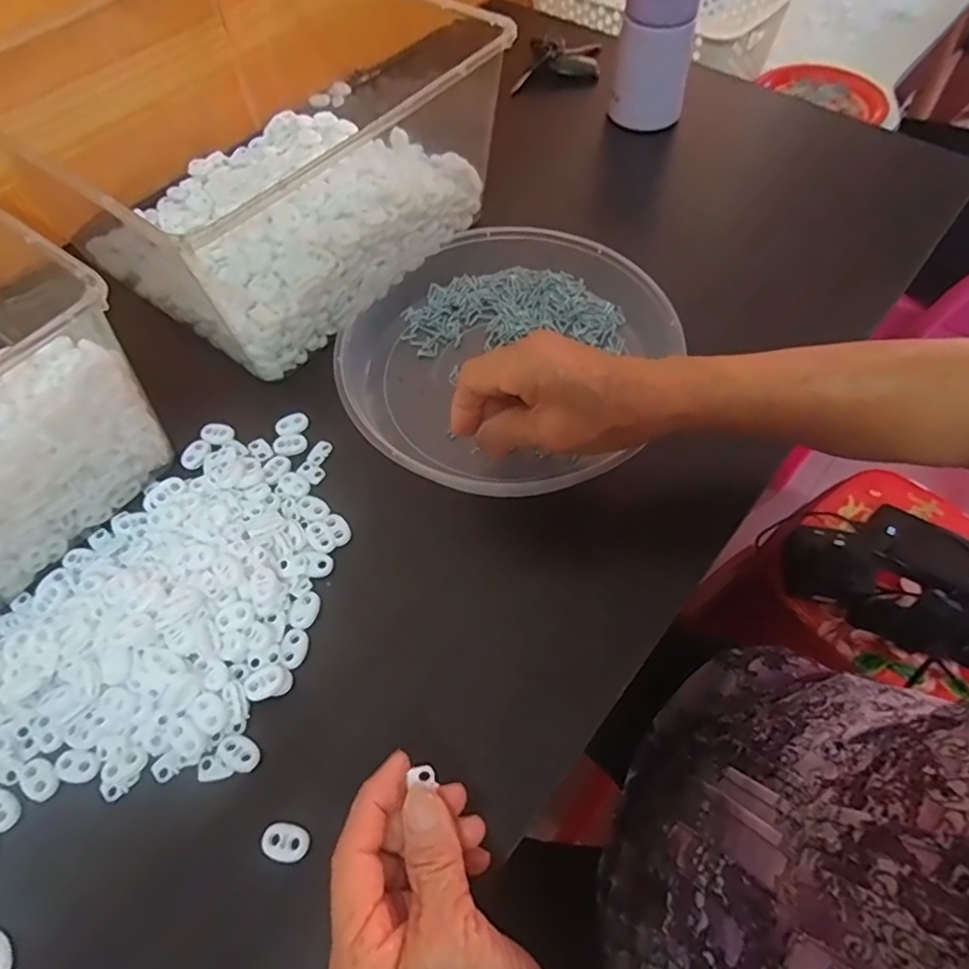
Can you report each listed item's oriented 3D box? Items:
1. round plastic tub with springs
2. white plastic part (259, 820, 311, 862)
[{"bbox_3d":[0.008,-0.096,0.434,0.227,0.045,0.230,-1,60,1],"label":"round plastic tub with springs"},{"bbox_3d":[-0.097,0.175,0.297,0.023,0.006,0.016,12,61,8],"label":"white plastic part"}]

